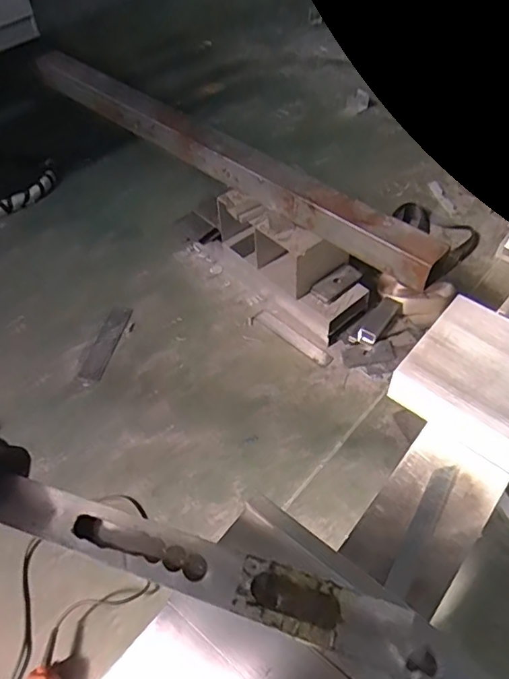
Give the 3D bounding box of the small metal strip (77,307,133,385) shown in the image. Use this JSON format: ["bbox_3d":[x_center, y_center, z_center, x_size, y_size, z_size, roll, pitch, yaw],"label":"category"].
[{"bbox_3d":[-0.386,0.005,1.379,0.061,0.009,0.234,7,51,10],"label":"small metal strip"}]

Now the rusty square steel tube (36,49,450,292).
[{"bbox_3d":[-0.112,-0.467,1.304,0.091,0.099,1.262,-39,58,-25],"label":"rusty square steel tube"}]

